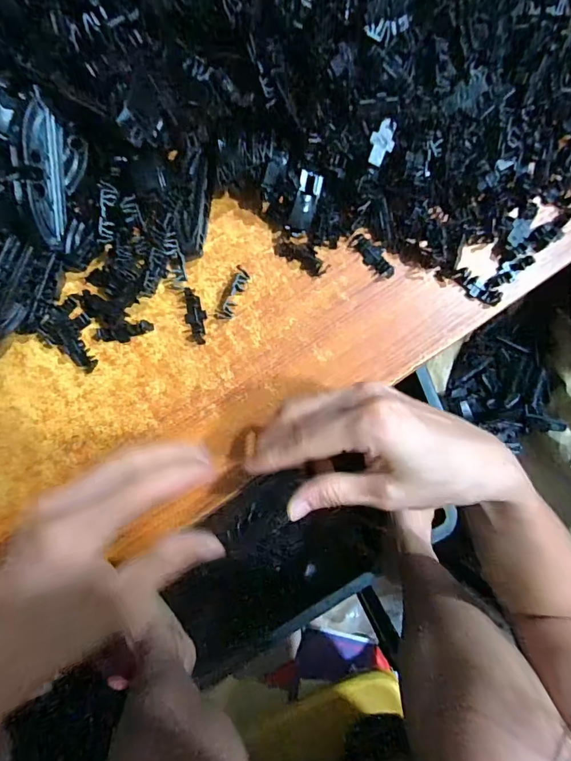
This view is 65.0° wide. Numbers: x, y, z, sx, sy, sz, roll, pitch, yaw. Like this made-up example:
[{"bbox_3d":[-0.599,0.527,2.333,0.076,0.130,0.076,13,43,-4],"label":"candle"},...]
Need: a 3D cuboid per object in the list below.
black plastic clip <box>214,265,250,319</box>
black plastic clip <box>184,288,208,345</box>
[{"bbox_3d":[-0.034,-0.057,0.293,0.010,0.008,0.036,25,85,-2],"label":"black plastic clip"},{"bbox_3d":[-0.058,-0.042,0.292,0.014,0.007,0.037,-7,87,-4],"label":"black plastic clip"}]

